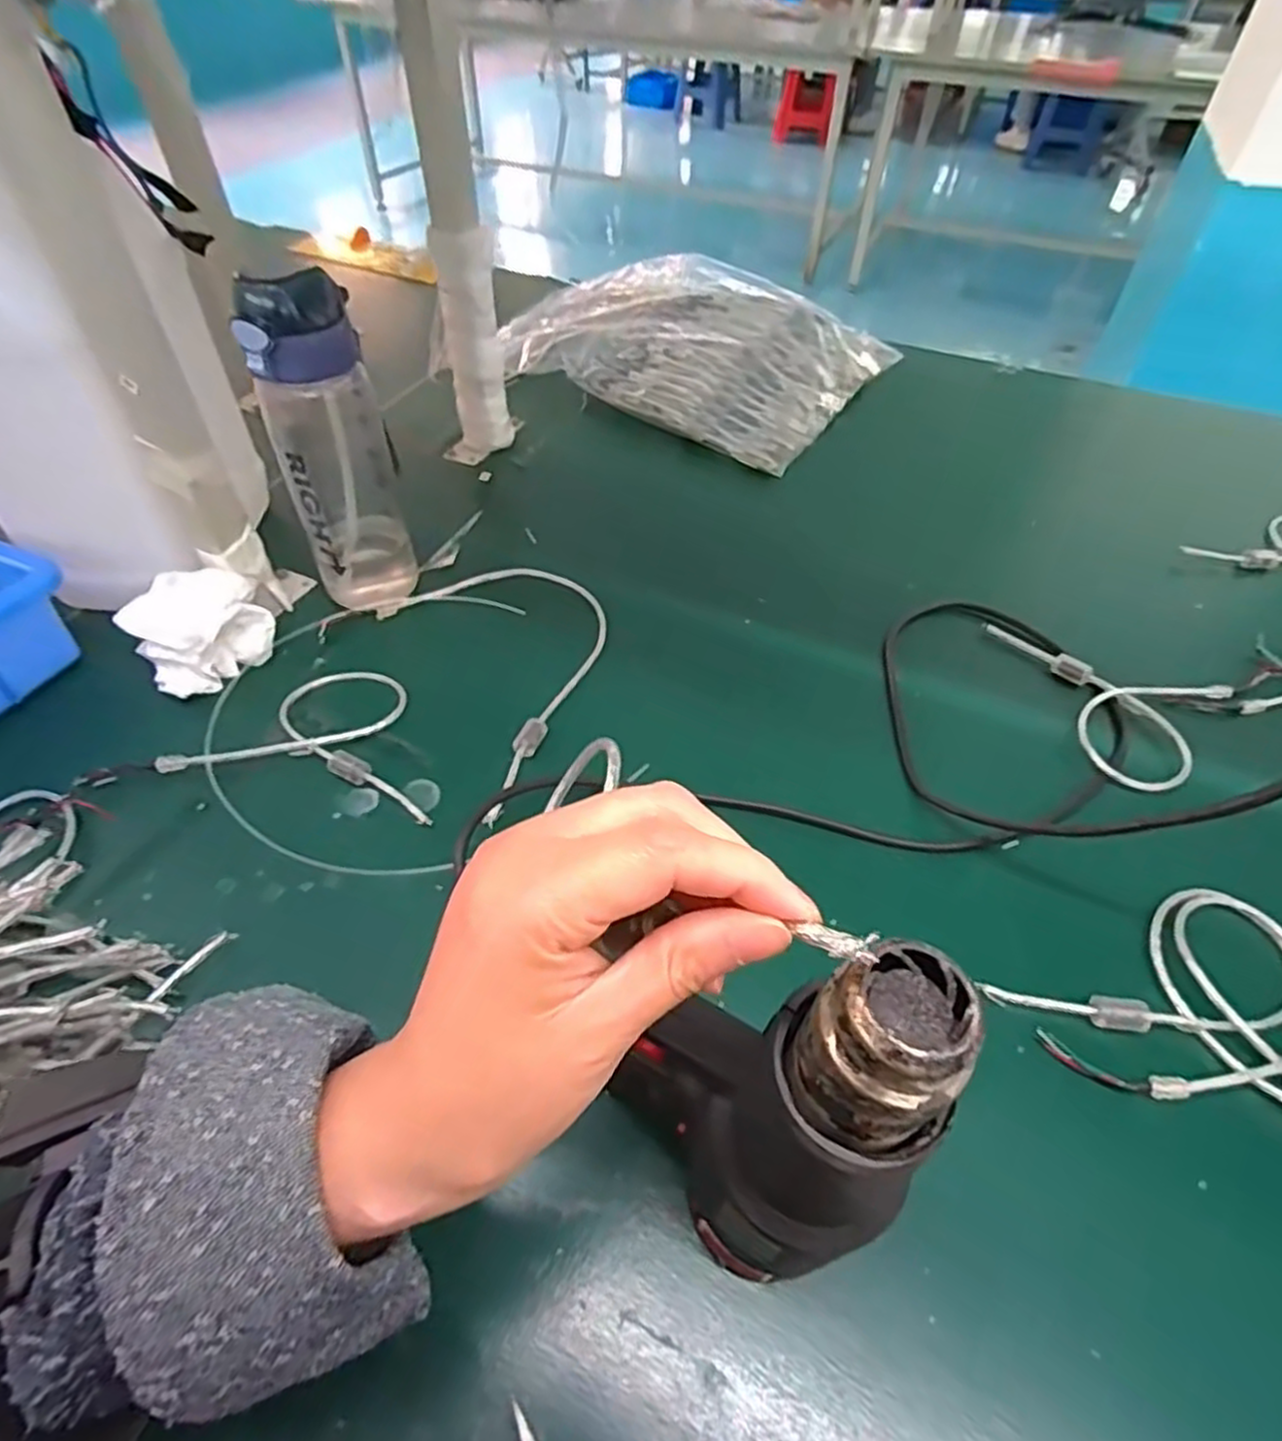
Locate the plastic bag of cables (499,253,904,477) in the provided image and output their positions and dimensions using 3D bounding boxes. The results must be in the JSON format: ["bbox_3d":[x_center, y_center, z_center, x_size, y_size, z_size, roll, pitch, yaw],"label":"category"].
[{"bbox_3d":[0.046,-0.461,0.877,0.433,0.068,0.302,28,55,21],"label":"plastic bag of cables"}]

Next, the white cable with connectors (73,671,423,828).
[{"bbox_3d":[-0.241,0.004,0.495,0.207,0.013,0.117,3,50,1],"label":"white cable with connectors"}]

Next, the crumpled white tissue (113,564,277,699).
[{"bbox_3d":[-0.316,-0.067,0.527,0.085,0.058,0.059,-30,57,-24],"label":"crumpled white tissue"}]

